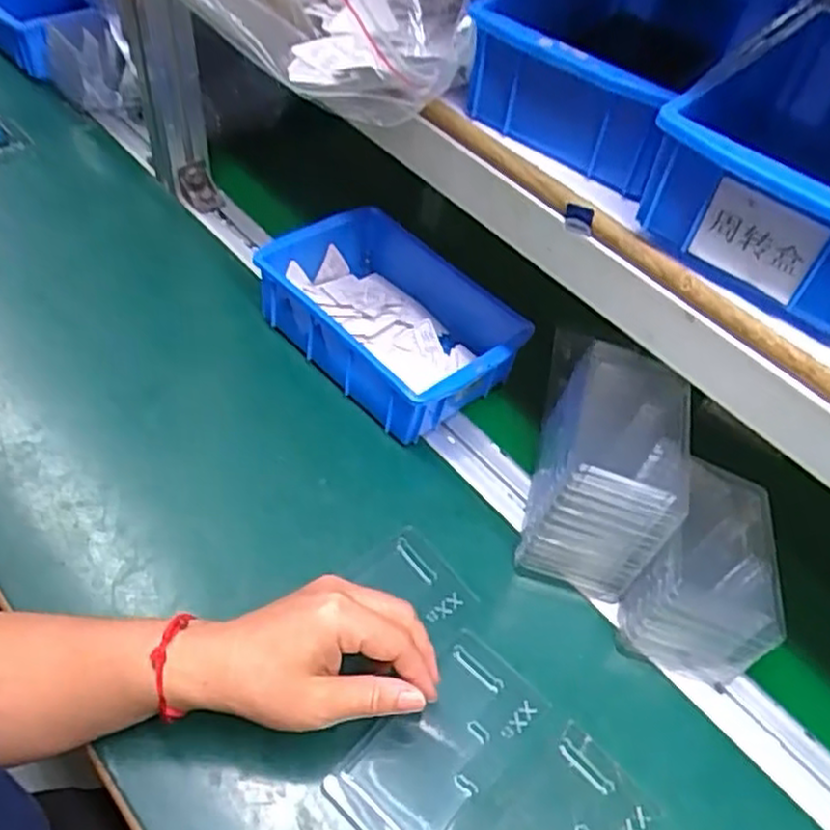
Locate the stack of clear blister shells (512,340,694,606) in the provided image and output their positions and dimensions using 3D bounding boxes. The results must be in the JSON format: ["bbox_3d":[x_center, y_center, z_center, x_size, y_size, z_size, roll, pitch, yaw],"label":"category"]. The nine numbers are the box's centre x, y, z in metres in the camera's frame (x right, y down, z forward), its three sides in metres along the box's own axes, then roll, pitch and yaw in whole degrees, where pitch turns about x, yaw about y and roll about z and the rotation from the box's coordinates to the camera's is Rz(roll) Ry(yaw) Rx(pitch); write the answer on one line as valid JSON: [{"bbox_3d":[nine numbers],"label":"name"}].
[{"bbox_3d":[0.134,0.036,0.514,0.088,0.103,0.142,18,53,9],"label":"stack of clear blister shells"}]

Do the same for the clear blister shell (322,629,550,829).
[{"bbox_3d":[0.016,0.194,0.439,0.068,0.008,0.128,36,60,22],"label":"clear blister shell"}]

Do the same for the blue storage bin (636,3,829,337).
[{"bbox_3d":[0.215,-0.126,0.395,0.127,0.085,0.198,37,55,20],"label":"blue storage bin"}]

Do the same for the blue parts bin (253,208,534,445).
[{"bbox_3d":[-0.015,-0.081,0.623,0.146,0.064,0.204,-35,63,-27],"label":"blue parts bin"}]

